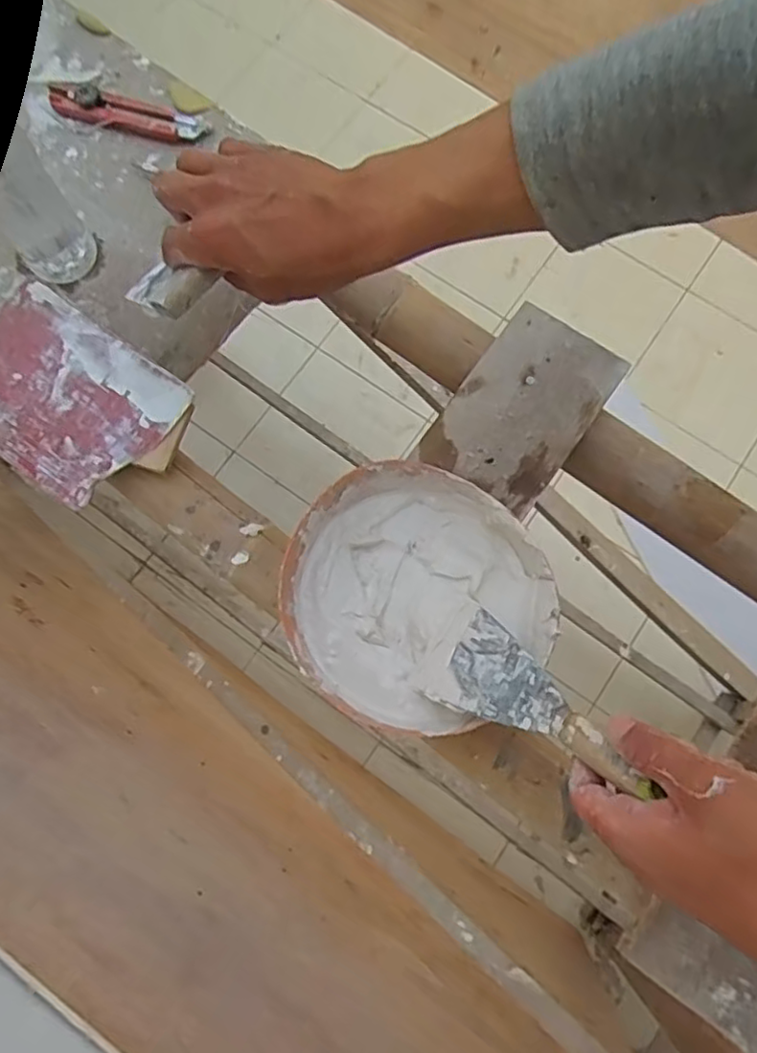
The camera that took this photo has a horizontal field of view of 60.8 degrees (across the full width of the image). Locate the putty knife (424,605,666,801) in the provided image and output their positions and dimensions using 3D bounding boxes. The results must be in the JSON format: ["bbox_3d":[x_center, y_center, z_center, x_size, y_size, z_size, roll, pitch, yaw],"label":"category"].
[{"bbox_3d":[0.089,0.103,0.374,0.061,0.155,0.013,-45,121,-10],"label":"putty knife"}]

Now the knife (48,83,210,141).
[{"bbox_3d":[-0.222,-0.363,0.565,0.141,0.017,0.032,18,77,3],"label":"knife"}]

